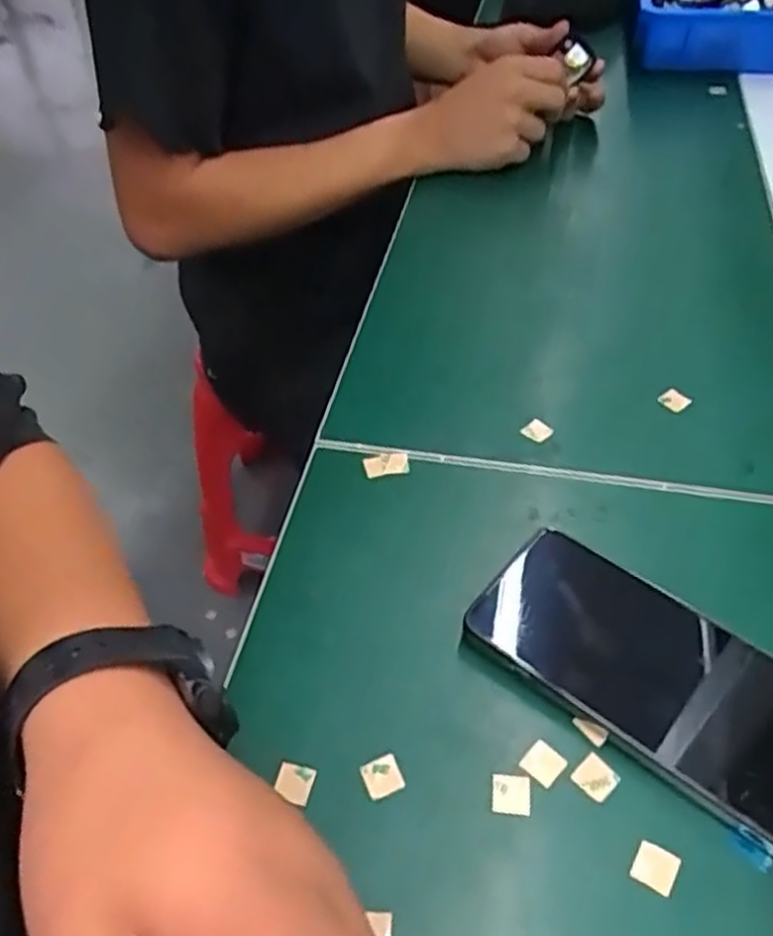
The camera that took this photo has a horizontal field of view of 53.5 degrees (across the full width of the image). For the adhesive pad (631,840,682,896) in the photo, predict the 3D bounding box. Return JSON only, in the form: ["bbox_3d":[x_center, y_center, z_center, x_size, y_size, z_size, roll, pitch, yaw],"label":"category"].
[{"bbox_3d":[0.105,0.155,0.298,0.015,0.004,0.015,24,53,22],"label":"adhesive pad"}]

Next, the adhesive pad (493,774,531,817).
[{"bbox_3d":[0.052,0.136,0.320,0.016,0.004,0.016,4,48,6],"label":"adhesive pad"}]

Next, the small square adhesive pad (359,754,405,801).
[{"bbox_3d":[-0.002,0.131,0.327,0.016,0.004,0.016,-18,50,-14],"label":"small square adhesive pad"}]

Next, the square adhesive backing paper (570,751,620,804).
[{"bbox_3d":[0.088,0.130,0.323,0.017,0.004,0.016,33,57,28],"label":"square adhesive backing paper"}]

